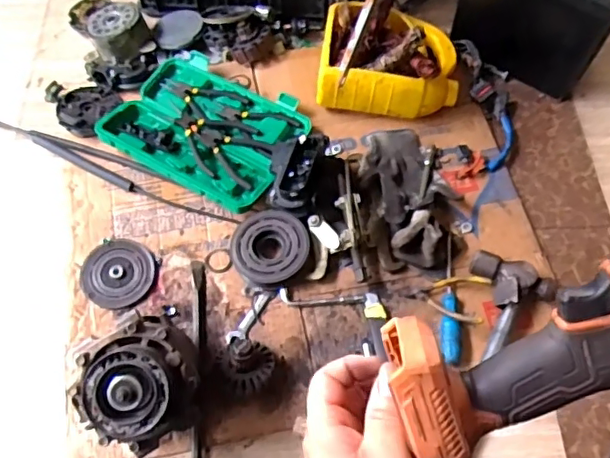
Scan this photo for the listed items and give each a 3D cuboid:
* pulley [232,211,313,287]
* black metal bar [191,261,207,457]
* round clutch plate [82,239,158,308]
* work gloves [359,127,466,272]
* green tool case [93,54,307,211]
[{"bbox_3d":[-0.056,0.023,0.820,0.110,0.043,0.121,0,64,0],"label":"pulley"},{"bbox_3d":[-0.146,0.169,0.771,0.020,0.020,0.273,-5,64,-2],"label":"black metal bar"},{"bbox_3d":[-0.278,0.066,0.832,0.106,0.008,0.102,0,64,0],"label":"round clutch plate"},{"bbox_3d":[0.158,-0.059,0.855,0.143,0.056,0.249,-4,64,-1],"label":"work gloves"},{"bbox_3d":[-0.164,-0.171,0.919,0.302,0.038,0.223,29,67,14],"label":"green tool case"}]

